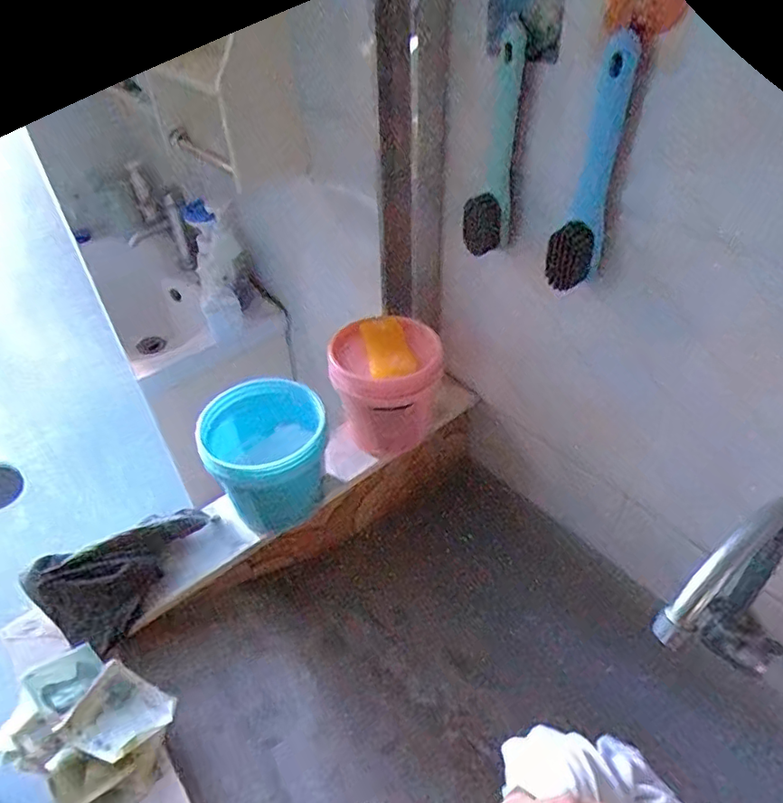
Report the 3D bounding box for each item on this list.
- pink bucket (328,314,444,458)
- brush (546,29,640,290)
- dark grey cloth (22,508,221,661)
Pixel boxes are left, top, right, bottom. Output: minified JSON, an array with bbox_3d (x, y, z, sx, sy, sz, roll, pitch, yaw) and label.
[{"bbox_3d":[-0.010,-0.023,0.649,0.111,0.132,0.111,-2,43,2],"label":"pink bucket"},{"bbox_3d":[0.163,-0.185,0.464,0.035,0.191,0.031,-16,44,-13],"label":"brush"},{"bbox_3d":[-0.246,0.155,0.537,0.078,0.067,0.159,30,52,31],"label":"dark grey cloth"}]

